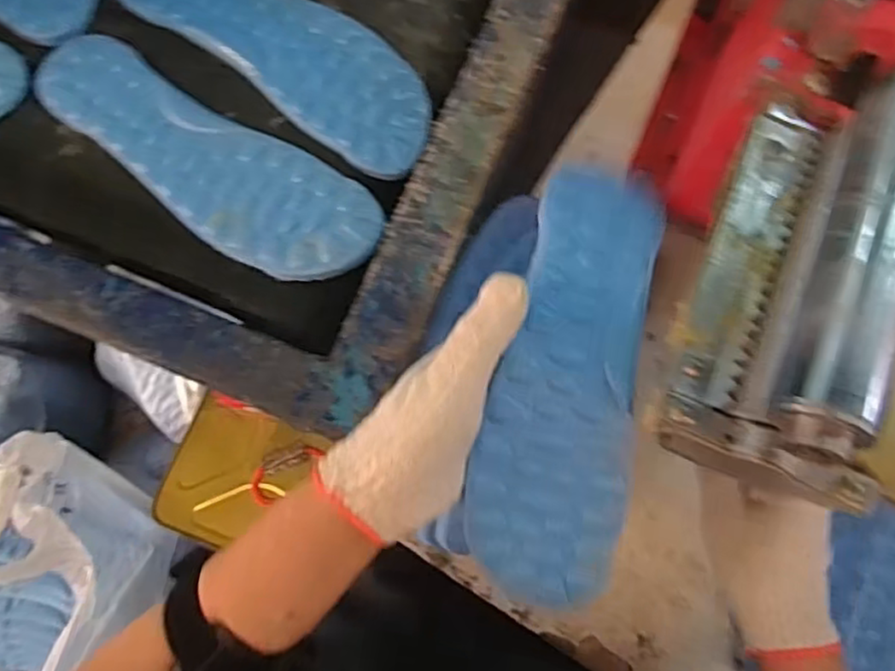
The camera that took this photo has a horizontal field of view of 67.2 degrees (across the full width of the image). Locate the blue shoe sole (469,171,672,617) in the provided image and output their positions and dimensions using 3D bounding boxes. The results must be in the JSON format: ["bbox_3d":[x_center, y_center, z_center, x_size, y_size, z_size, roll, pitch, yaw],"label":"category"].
[{"bbox_3d":[0.059,0.025,0.331,0.071,0.034,0.217,11,89,1],"label":"blue shoe sole"}]

